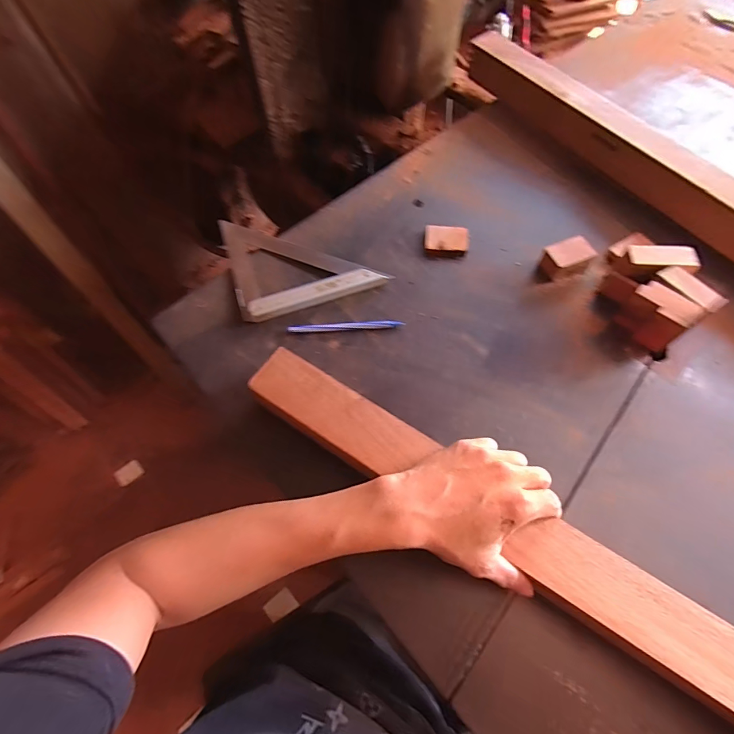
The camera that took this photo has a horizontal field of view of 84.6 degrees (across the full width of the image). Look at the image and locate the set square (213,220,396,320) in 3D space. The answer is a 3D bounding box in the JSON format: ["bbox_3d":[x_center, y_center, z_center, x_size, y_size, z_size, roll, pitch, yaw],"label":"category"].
[{"bbox_3d":[-0.090,-0.152,0.541,0.185,0.015,0.170,-17,65,-8],"label":"set square"}]

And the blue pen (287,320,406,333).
[{"bbox_3d":[-0.025,-0.050,0.494,0.139,0.009,0.010,-2,64,0],"label":"blue pen"}]

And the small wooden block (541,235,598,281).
[{"bbox_3d":[0.254,-0.138,0.518,0.058,0.033,0.039,-17,65,-8],"label":"small wooden block"}]

